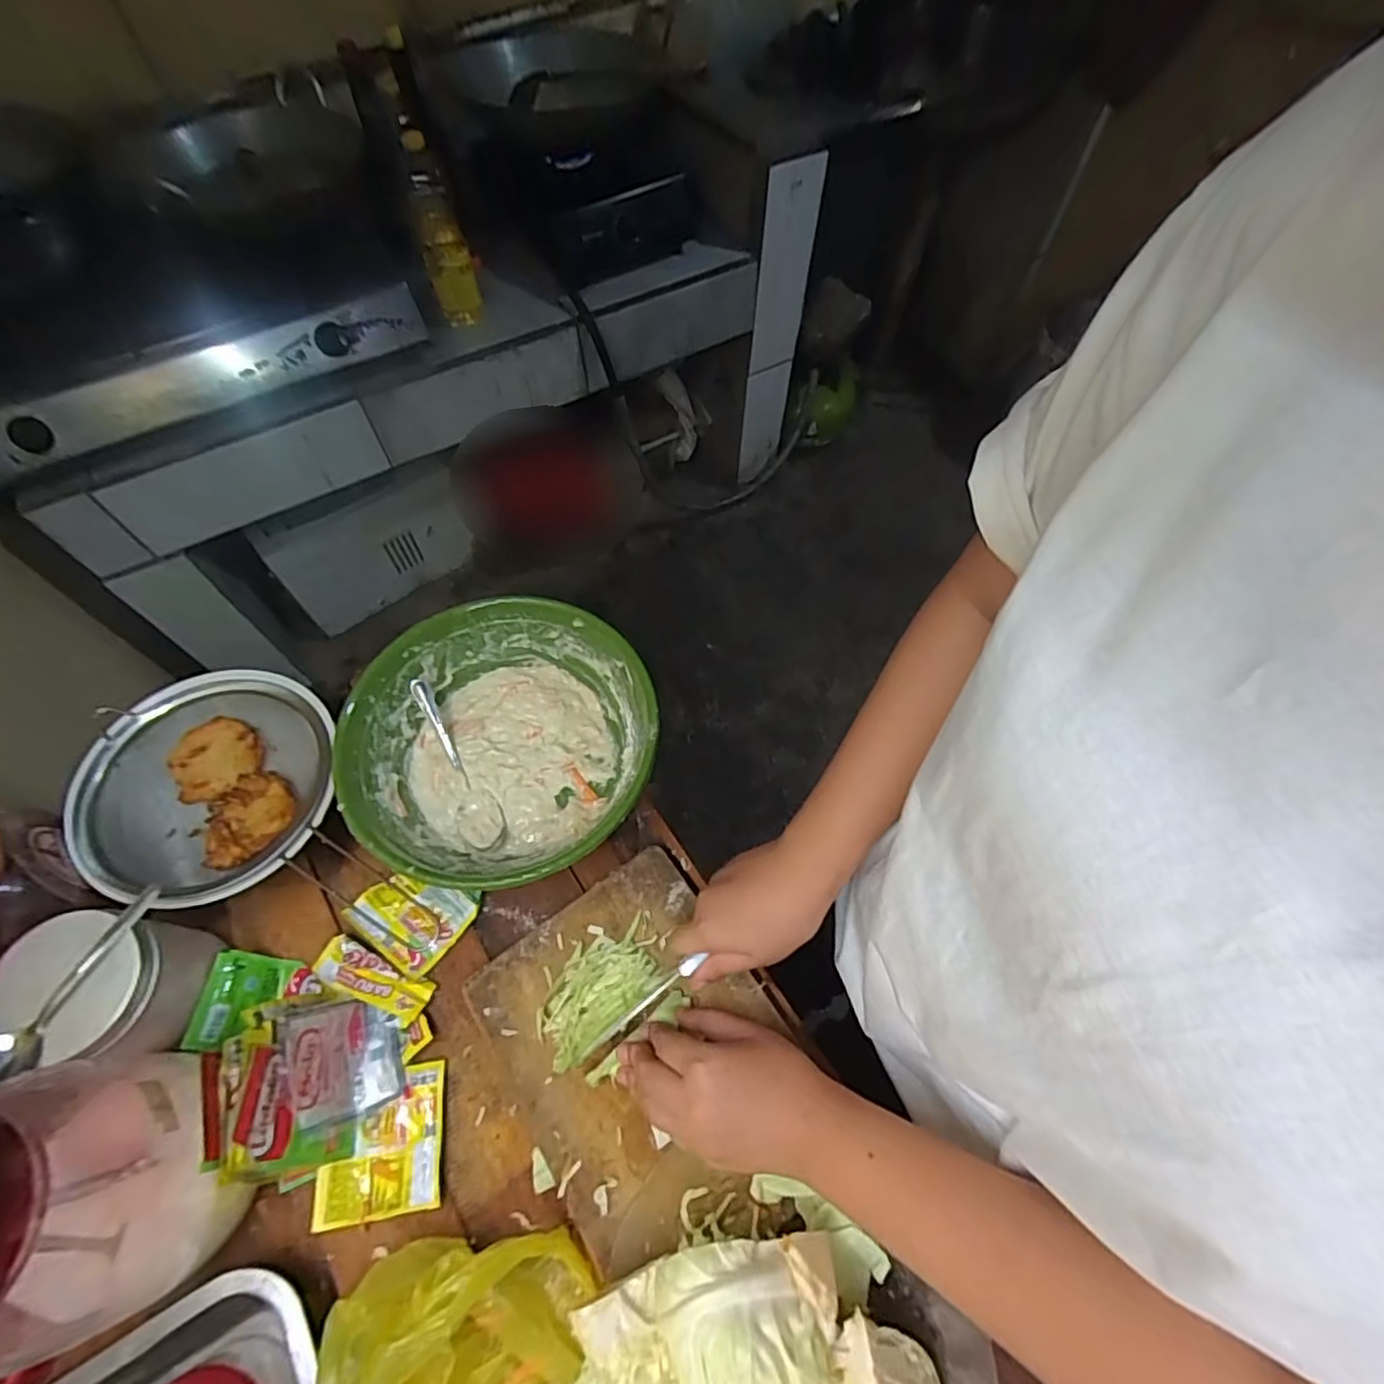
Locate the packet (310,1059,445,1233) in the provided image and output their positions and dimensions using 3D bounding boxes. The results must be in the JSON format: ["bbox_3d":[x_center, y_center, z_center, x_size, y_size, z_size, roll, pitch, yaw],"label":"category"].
[{"bbox_3d":[-0.212,0.307,0.440,0.081,0.013,0.083,-9,62,-6],"label":"packet"}]

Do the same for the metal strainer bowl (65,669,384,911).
[{"bbox_3d":[-0.371,0.078,0.516,0.185,0.061,0.181,0,61,-1],"label":"metal strainer bowl"}]

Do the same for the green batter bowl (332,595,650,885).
[{"bbox_3d":[-0.151,0.044,0.537,0.234,0.082,0.234,0,61,-1],"label":"green batter bowl"}]

